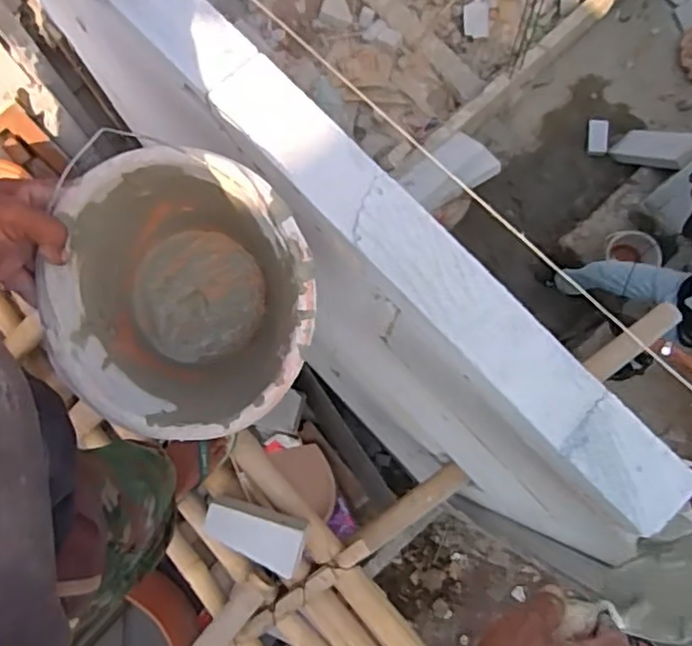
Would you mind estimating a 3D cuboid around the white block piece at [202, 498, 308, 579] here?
[{"bbox_3d":[-0.186,0.424,1.262,0.199,0.040,0.105,16,79,3],"label":"white block piece"}]

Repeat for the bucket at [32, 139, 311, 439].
[{"bbox_3d":[-0.170,-0.030,0.670,0.257,0.220,0.257,0,93,-6],"label":"bucket"}]

